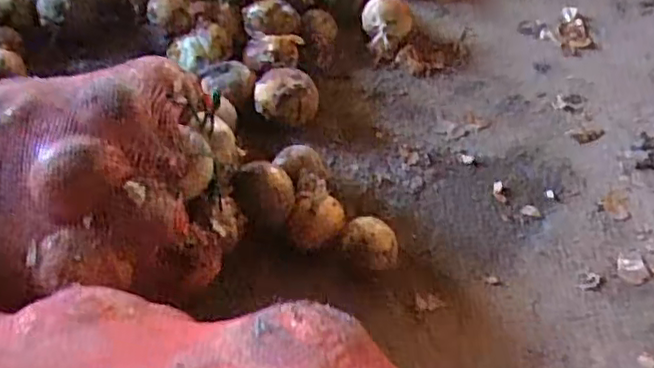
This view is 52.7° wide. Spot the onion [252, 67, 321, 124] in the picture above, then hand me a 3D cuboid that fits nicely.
[{"bbox_3d":[-0.062,-0.138,1.039,0.095,0.072,0.092,8,50,4],"label":"onion"}]

